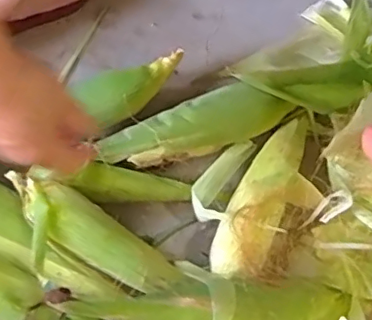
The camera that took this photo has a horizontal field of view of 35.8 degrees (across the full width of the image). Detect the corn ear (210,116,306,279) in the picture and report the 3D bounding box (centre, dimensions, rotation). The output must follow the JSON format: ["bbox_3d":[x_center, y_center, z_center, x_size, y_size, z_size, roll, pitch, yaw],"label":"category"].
[{"bbox_3d":[0.078,0.031,0.577,0.051,0.045,0.183,25,63,7],"label":"corn ear"}]

